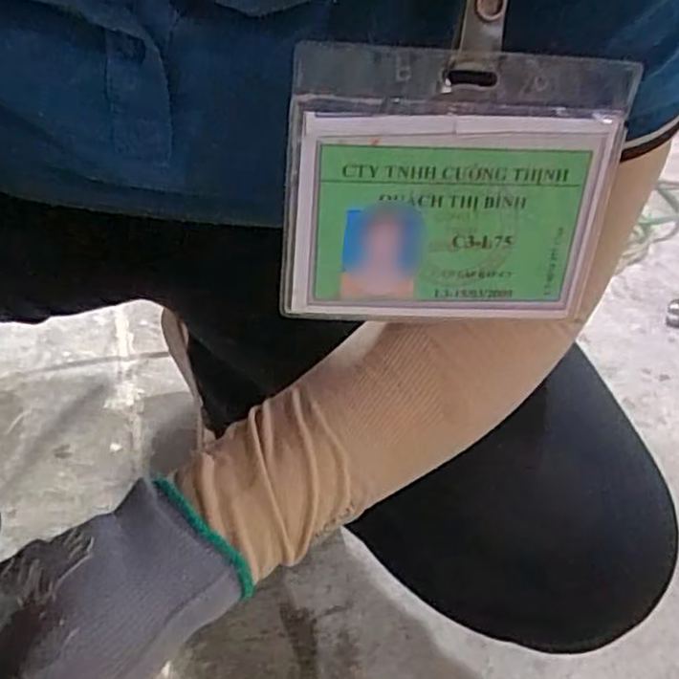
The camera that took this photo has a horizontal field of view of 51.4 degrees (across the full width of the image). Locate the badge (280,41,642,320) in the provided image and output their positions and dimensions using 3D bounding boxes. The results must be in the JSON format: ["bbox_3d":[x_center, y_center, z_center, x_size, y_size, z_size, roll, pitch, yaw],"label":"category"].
[{"bbox_3d":[0.033,-0.044,0.218,0.098,0.083,0.006,1,28,-8],"label":"badge"}]

